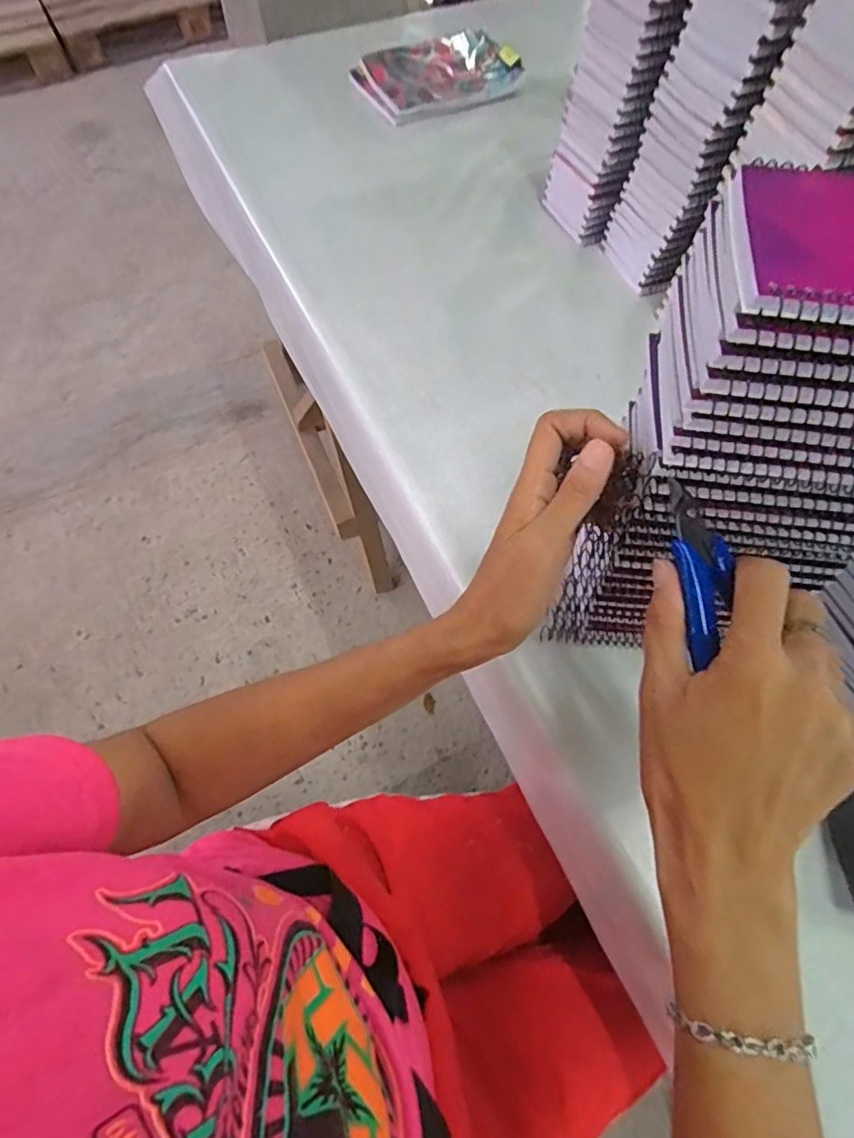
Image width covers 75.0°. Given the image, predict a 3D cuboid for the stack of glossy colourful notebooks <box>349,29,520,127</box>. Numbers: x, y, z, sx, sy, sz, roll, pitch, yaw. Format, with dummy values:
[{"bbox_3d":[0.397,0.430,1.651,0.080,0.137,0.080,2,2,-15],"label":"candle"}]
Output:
[{"bbox_3d":[0.012,-0.693,0.780,0.218,0.036,0.144,-21,65,-10],"label":"stack of glossy colourful notebooks"}]

